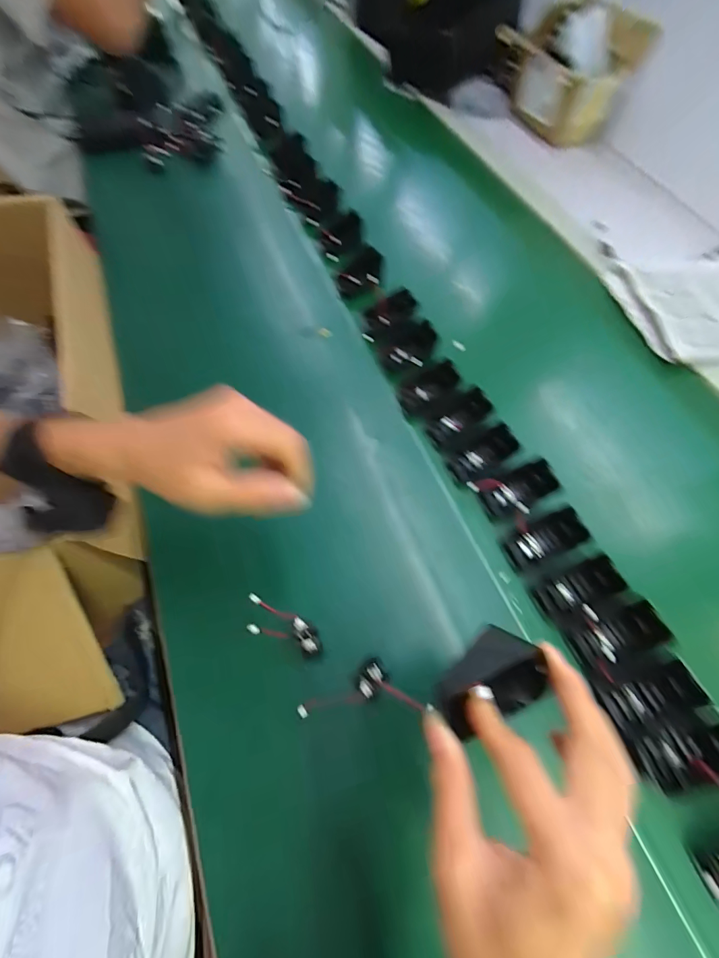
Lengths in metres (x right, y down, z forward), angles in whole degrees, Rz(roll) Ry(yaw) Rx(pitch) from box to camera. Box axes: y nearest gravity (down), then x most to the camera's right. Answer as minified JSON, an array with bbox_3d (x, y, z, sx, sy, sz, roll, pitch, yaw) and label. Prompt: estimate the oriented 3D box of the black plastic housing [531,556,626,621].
[{"bbox_3d":[0.199,0.101,0.351,0.076,0.023,0.038,-35,64,21],"label":"black plastic housing"}]

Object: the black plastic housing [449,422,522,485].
[{"bbox_3d":[0.133,-0.025,0.414,0.075,0.018,0.033,-38,66,17],"label":"black plastic housing"}]

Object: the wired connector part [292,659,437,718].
[{"bbox_3d":[0.002,0.168,0.309,0.100,0.011,0.037,-2,63,-3],"label":"wired connector part"}]

